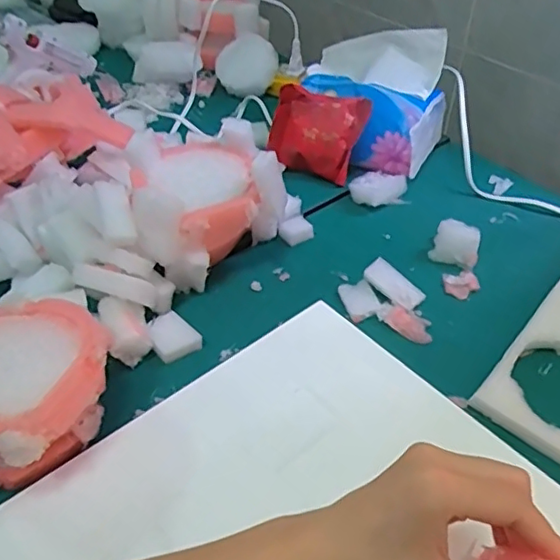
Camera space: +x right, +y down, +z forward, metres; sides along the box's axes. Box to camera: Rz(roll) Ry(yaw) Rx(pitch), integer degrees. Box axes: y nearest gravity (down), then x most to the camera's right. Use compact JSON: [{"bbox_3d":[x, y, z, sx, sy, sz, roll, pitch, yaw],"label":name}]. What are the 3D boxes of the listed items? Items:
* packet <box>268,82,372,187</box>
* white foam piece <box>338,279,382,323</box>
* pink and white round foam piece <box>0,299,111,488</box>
[{"bbox_3d":[0.035,-0.150,0.604,0.091,0.082,0.025,20,9,10],"label":"packet"},{"bbox_3d":[0.064,0.015,0.487,0.028,0.004,0.040,-18,46,-14],"label":"white foam piece"},{"bbox_3d":[-0.156,0.076,0.378,0.099,0.083,0.105,8,44,10],"label":"pink and white round foam piece"}]

